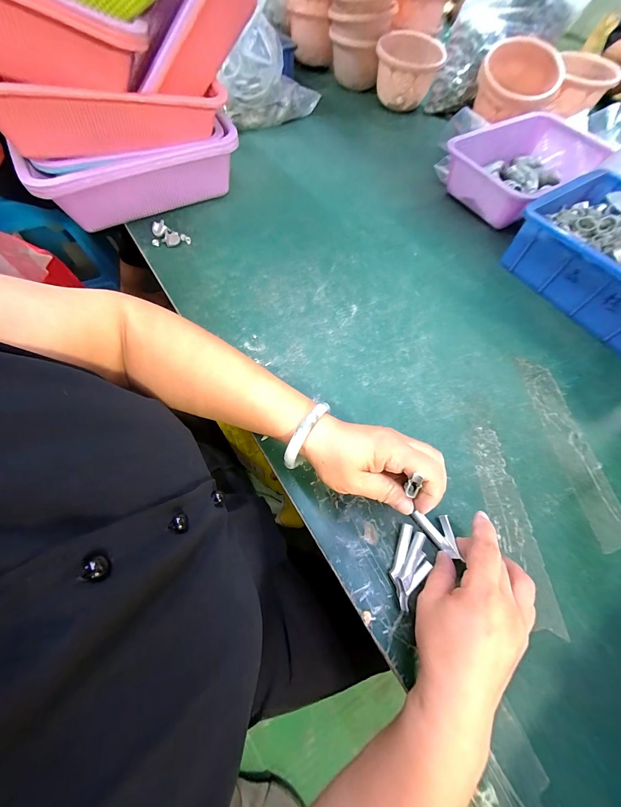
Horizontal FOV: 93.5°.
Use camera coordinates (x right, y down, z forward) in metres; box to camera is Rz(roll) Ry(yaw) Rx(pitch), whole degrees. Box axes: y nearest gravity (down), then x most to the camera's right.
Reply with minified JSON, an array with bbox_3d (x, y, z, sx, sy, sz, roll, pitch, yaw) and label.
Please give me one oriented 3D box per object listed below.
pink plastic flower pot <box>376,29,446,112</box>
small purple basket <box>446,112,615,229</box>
[{"bbox_3d":[0.227,-0.781,0.691,0.143,0.103,0.149,1,64,-2],"label":"pink plastic flower pot"},{"bbox_3d":[0.400,-0.451,0.556,0.306,0.076,0.178,-35,71,-18],"label":"small purple basket"}]

